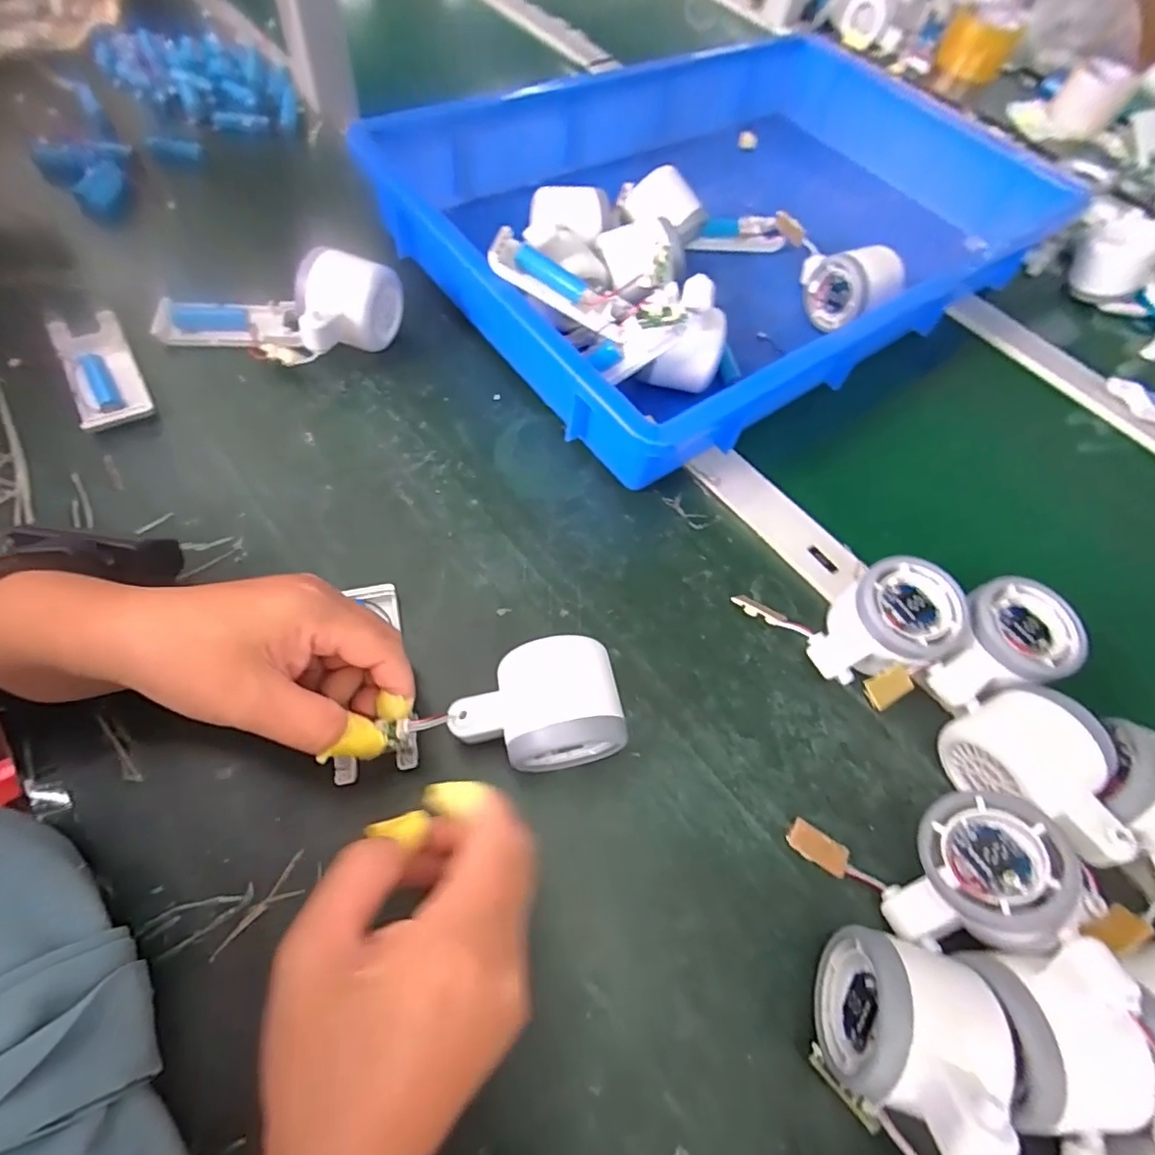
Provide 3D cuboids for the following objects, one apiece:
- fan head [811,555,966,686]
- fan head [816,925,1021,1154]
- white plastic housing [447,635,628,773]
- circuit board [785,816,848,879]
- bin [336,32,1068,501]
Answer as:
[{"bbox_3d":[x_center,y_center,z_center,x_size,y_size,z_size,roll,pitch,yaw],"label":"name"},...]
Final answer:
[{"bbox_3d":[0.174,0.031,0.335,0.082,0.052,0.056,-20,66,-16],"label":"fan head"},{"bbox_3d":[0.140,0.186,0.229,0.054,0.070,0.065,16,62,2],"label":"fan head"},{"bbox_3d":[-0.021,0.068,0.293,0.081,0.061,0.054,-6,63,-10],"label":"white plastic housing"},{"bbox_3d":[0.126,0.142,0.299,0.033,0.004,0.016,32,63,10],"label":"circuit board"},{"bbox_3d":[0.146,-0.324,0.493,0.552,0.087,0.361,-33,70,-21],"label":"bin"}]

